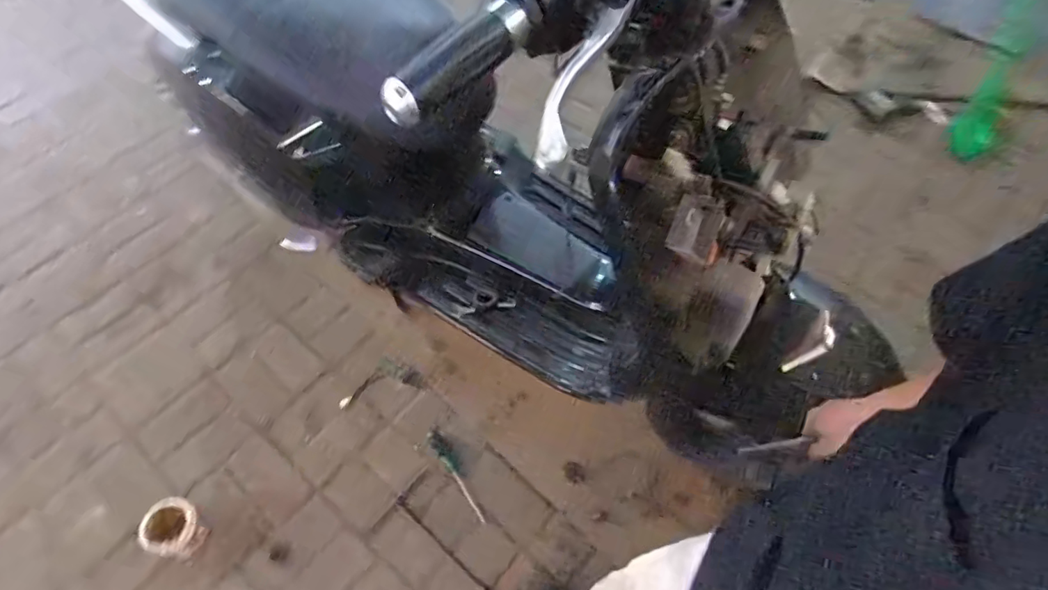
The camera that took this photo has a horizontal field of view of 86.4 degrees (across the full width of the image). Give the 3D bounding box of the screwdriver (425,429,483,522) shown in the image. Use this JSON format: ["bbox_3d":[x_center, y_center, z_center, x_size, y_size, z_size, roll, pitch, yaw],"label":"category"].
[{"bbox_3d":[-0.149,0.403,1.262,0.035,0.024,0.230,-34,64,-16],"label":"screwdriver"}]

